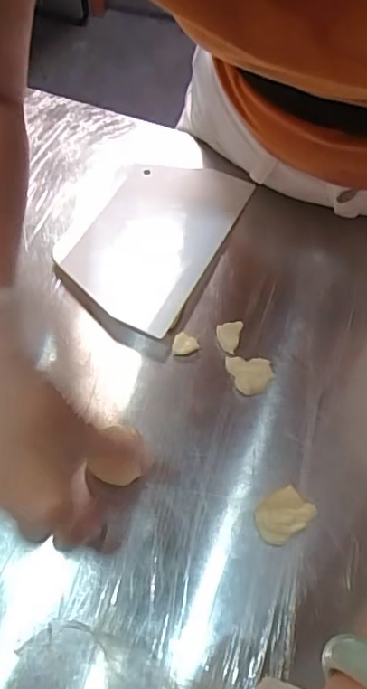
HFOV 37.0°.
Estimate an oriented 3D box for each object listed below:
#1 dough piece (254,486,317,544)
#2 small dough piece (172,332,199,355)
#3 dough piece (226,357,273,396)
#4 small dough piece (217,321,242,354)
[{"bbox_3d":[0.068,0.116,0.375,0.036,0.033,0.028,-34,70,-16],"label":"dough piece"},{"bbox_3d":[0.001,0.000,0.443,0.021,0.007,0.017,0,65,-1],"label":"small dough piece"},{"bbox_3d":[0.051,0.025,0.430,0.036,0.011,0.031,8,65,2],"label":"dough piece"},{"bbox_3d":[0.036,-0.008,0.447,0.020,0.008,0.028,16,65,6],"label":"small dough piece"}]

